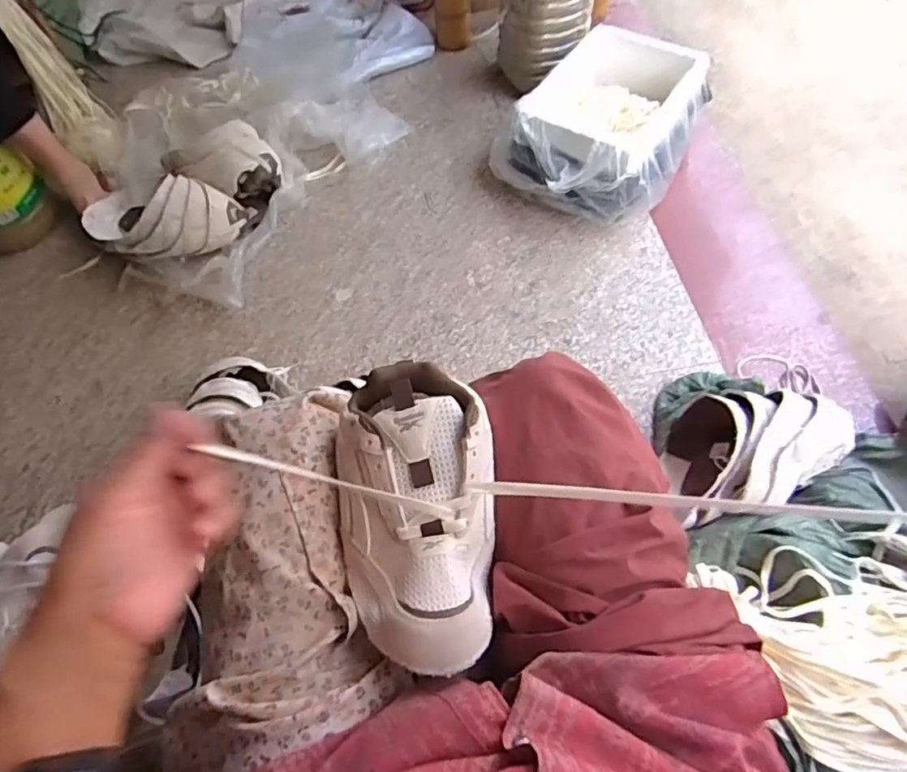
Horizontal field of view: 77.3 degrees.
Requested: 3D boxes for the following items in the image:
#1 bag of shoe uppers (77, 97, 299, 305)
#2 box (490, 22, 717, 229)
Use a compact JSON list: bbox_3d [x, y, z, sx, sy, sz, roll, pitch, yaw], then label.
[{"bbox_3d":[-0.546,-0.451,1.179,0.415,0.113,0.649,-10,59,-2],"label":"bag of shoe uppers"},{"bbox_3d":[0.303,-0.524,1.146,0.338,0.150,0.417,29,66,19],"label":"box"}]

